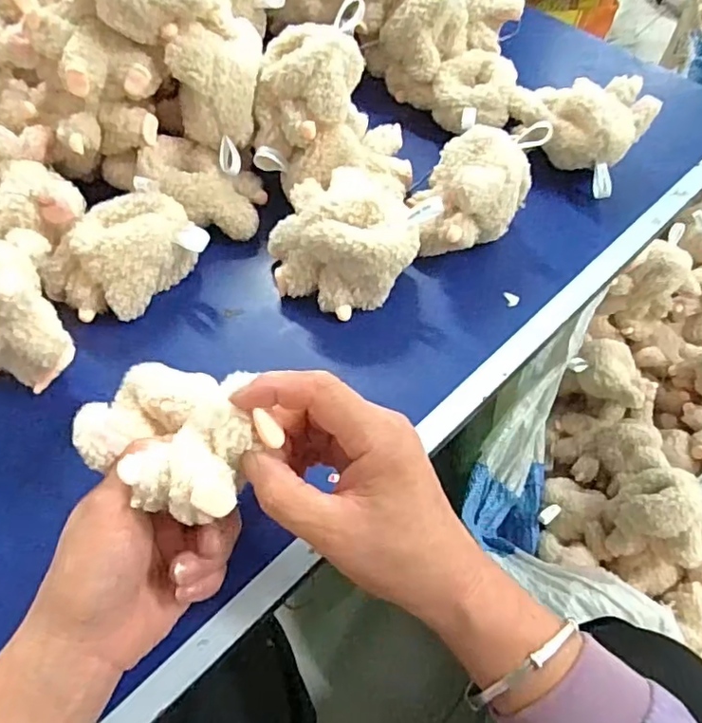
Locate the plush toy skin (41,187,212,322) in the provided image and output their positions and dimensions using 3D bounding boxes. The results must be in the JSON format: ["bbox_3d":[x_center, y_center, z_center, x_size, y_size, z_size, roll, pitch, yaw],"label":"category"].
[{"bbox_3d":[-0.169,-0.075,0.438,0.107,0.066,0.061,-37,66,-21],"label":"plush toy skin"}]

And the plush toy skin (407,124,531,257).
[{"bbox_3d":[0.093,-0.131,0.454,0.081,0.073,0.097,21,60,12],"label":"plush toy skin"}]

